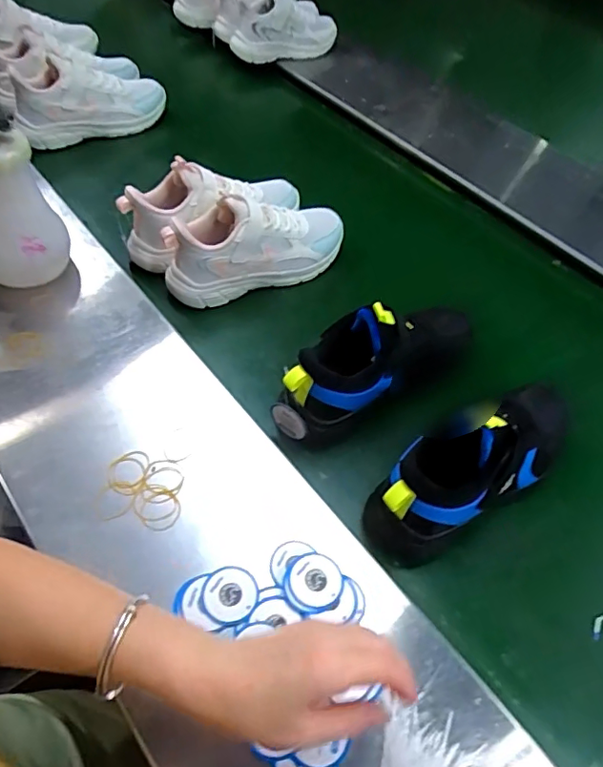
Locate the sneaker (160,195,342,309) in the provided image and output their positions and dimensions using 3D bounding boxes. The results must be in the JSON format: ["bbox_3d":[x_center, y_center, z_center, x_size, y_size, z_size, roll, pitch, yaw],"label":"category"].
[{"bbox_3d":[-0.056,-0.184,0.713,0.251,0.127,0.077,-23,59,-21],"label":"sneaker"}]

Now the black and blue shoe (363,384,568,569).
[{"bbox_3d":[0.196,0.071,0.545,0.287,0.115,0.096,-28,61,-24],"label":"black and blue shoe"}]

